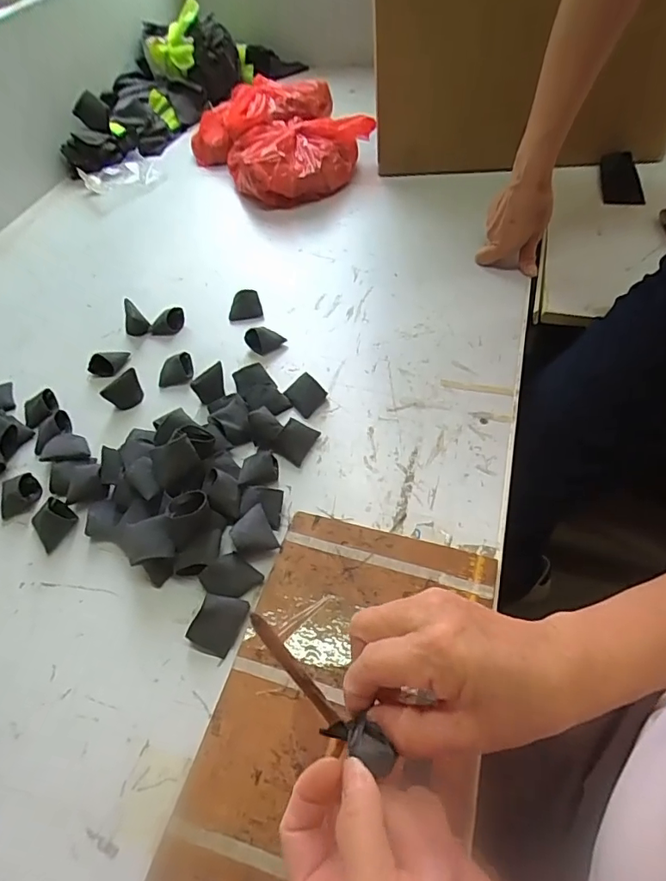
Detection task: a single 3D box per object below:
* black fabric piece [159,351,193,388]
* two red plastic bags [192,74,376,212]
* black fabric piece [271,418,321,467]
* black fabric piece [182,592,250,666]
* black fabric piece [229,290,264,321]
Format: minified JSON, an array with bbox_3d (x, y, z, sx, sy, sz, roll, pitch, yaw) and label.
[{"bbox_3d":[-0.183,-0.083,0.581,0.036,0.022,0.041,-2,52,4],"label":"black fabric piece"},{"bbox_3d":[-0.082,-0.528,0.864,0.262,0.081,0.338,-31,56,-17],"label":"two red plastic bags"},{"bbox_3d":[-0.038,0.000,0.502,0.036,0.009,0.041,35,76,-18],"label":"black fabric piece"},{"bbox_3d":[-0.090,0.143,0.395,0.033,0.024,0.043,18,56,19],"label":"black fabric piece"},{"bbox_3d":[-0.114,-0.174,0.639,0.042,0.018,0.035,-14,52,-5],"label":"black fabric piece"}]

